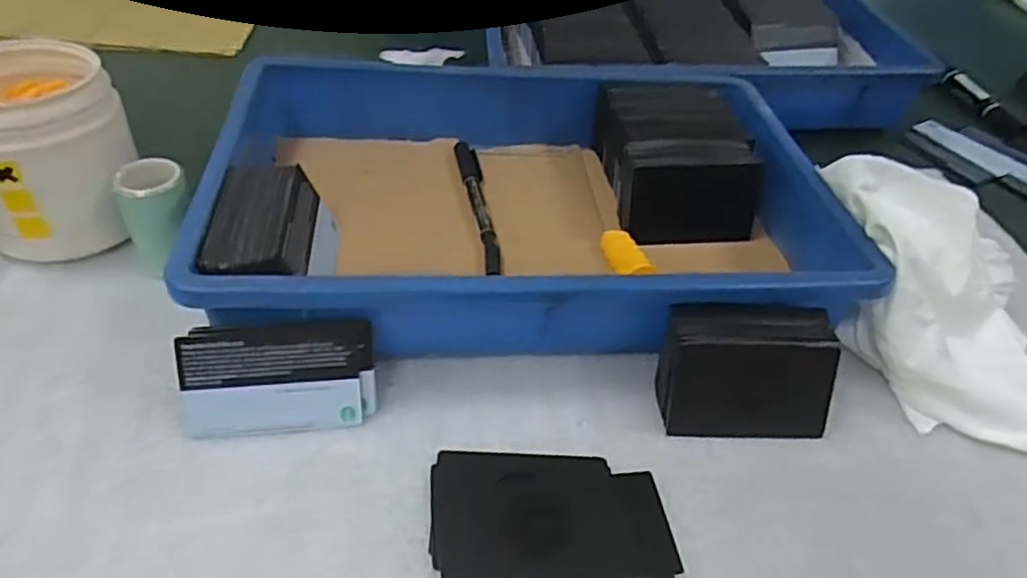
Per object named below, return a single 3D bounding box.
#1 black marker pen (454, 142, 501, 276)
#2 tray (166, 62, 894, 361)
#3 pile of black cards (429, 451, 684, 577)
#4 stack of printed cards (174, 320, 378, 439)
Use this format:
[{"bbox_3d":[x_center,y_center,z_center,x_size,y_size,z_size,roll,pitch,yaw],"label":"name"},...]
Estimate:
[{"bbox_3d":[-0.023,-0.057,0.482,0.016,0.013,0.142,-5,44,-12],"label":"black marker pen"},{"bbox_3d":[0.006,-0.063,0.463,0.363,0.070,0.253,0,44,-7],"label":"tray"},{"bbox_3d":[0.019,0.114,0.319,0.107,0.005,0.099,-2,44,-9],"label":"pile of black cards"},{"bbox_3d":[-0.117,0.045,0.350,0.093,0.058,0.008,-3,19,-8],"label":"stack of printed cards"}]

